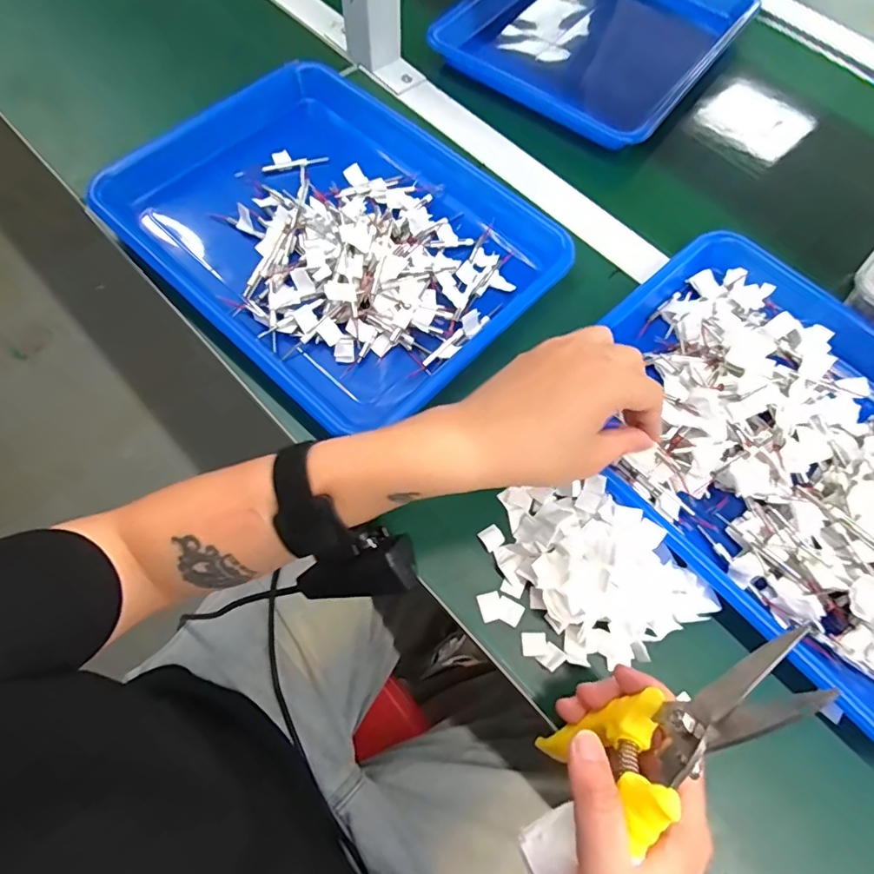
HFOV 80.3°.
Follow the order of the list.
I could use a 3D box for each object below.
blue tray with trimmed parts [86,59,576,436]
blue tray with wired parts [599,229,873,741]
[{"bbox_3d":[-0.073,-0.176,0.432,0.324,0.048,0.268,40,71,13],"label":"blue tray with trimmed parts"},{"bbox_3d":[0.263,0.005,0.360,0.264,0.042,0.329,-39,75,-17],"label":"blue tray with wired parts"}]

